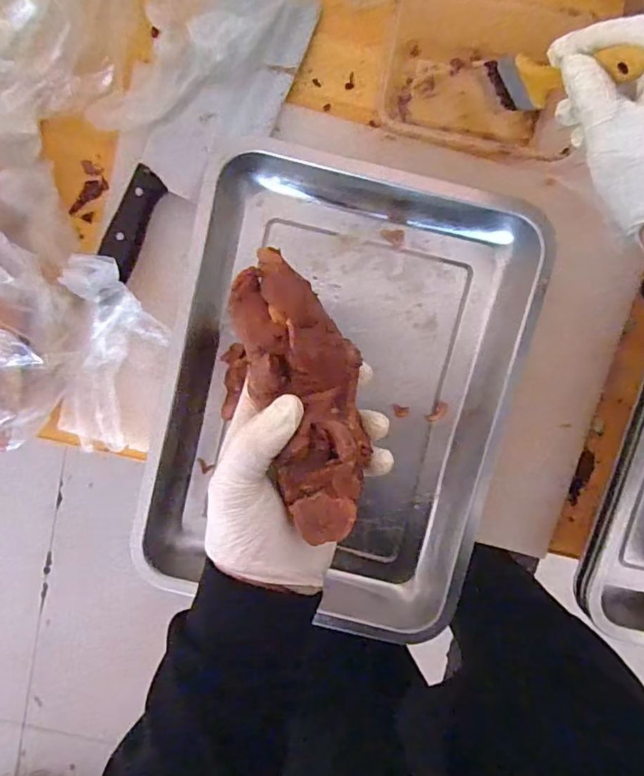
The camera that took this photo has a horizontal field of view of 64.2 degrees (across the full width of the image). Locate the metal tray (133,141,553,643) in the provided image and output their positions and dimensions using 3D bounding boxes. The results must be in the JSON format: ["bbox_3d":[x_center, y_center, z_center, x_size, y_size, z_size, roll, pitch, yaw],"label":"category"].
[{"bbox_3d":[0.011,0.013,0.465,0.292,0.063,0.420,14,97,-1],"label":"metal tray"}]

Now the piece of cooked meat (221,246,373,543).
[{"bbox_3d":[-0.014,0.006,0.290,0.072,0.033,0.155,-15,94,2],"label":"piece of cooked meat"}]

